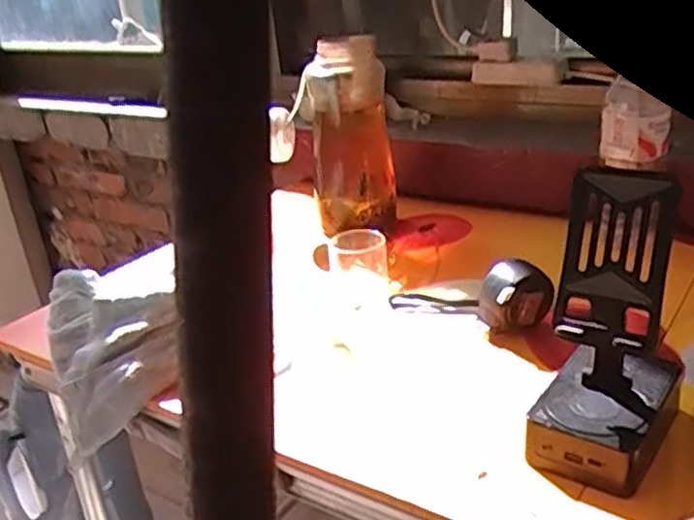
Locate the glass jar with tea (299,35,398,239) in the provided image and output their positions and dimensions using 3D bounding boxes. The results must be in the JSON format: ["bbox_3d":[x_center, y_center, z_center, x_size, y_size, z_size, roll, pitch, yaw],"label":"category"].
[{"bbox_3d":[0.004,-0.152,0.913,0.093,0.224,0.083,-13,26,-17],"label":"glass jar with tea"}]

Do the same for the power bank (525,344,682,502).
[{"bbox_3d":[0.185,0.108,0.525,0.080,0.050,0.118,14,31,35],"label":"power bank"}]

